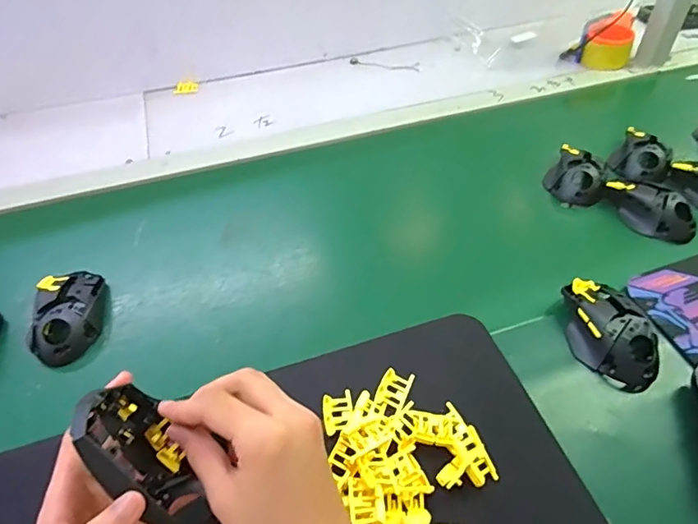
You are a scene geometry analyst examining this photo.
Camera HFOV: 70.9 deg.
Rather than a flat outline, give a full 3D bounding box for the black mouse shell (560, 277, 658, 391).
[{"bbox_3d":[0.253,0.068,0.475,0.074,0.044,0.107,-4,48,-3],"label":"black mouse shell"}]

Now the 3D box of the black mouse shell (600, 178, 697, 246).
[{"bbox_3d":[0.371,-0.067,0.608,0.049,0.042,0.113,-20,50,-16],"label":"black mouse shell"}]

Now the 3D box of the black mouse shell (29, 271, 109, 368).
[{"bbox_3d":[-0.301,0.053,0.526,0.067,0.032,0.110,-9,48,-7],"label":"black mouse shell"}]

